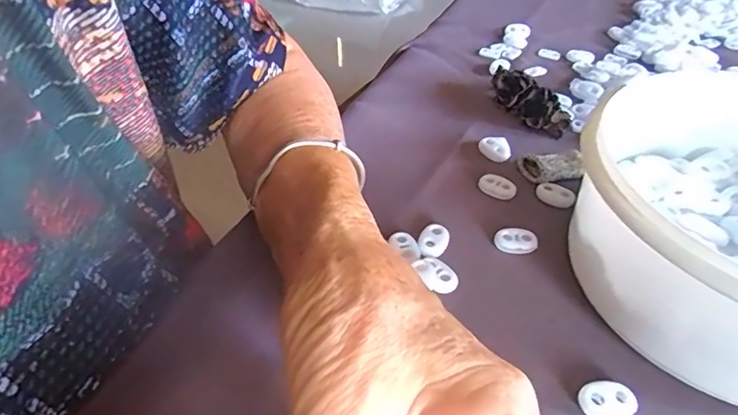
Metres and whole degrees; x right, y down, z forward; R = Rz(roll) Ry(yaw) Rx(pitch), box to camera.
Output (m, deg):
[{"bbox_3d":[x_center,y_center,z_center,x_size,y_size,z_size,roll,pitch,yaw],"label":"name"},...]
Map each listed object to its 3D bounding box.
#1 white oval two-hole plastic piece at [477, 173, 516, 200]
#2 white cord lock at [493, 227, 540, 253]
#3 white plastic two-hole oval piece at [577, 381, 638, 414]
[{"bbox_3d":[0.078,-0.013,0.301,0.023,0.008,0.012,29,50,28],"label":"white oval two-hole plastic piece"},{"bbox_3d":[0.080,0.019,0.268,0.023,0.007,0.014,9,44,10],"label":"white cord lock"},{"bbox_3d":[0.097,0.079,0.202,0.022,0.006,0.014,-4,43,-4],"label":"white plastic two-hole oval piece"}]

